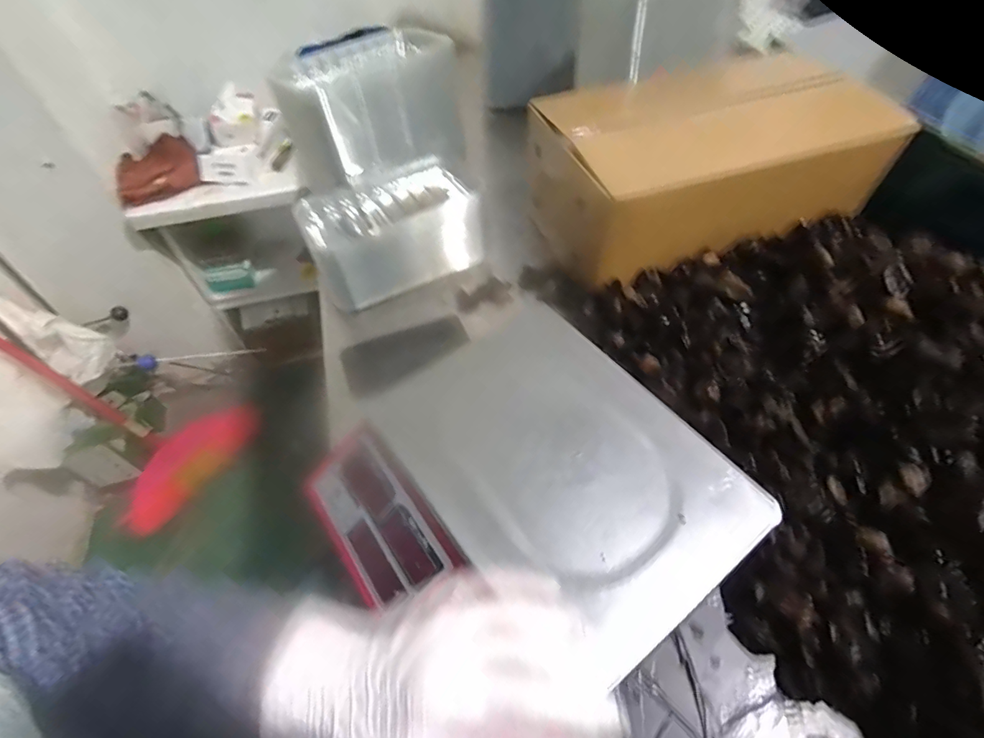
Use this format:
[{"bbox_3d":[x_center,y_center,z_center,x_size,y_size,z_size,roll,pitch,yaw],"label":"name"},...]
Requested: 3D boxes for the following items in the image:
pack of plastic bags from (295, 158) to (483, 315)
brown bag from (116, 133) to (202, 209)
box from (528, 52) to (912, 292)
[{"bbox_3d":[-0.129,-0.196,0.668,0.247,0.109,0.152,-23,58,-14],"label":"pack of plastic bags"},{"bbox_3d":[-0.731,-0.431,1.029,0.166,0.065,0.169,-24,58,-14],"label":"brown bag"},{"bbox_3d":[0.282,-0.288,0.657,0.432,0.146,0.262,-17,56,-10],"label":"box"}]

